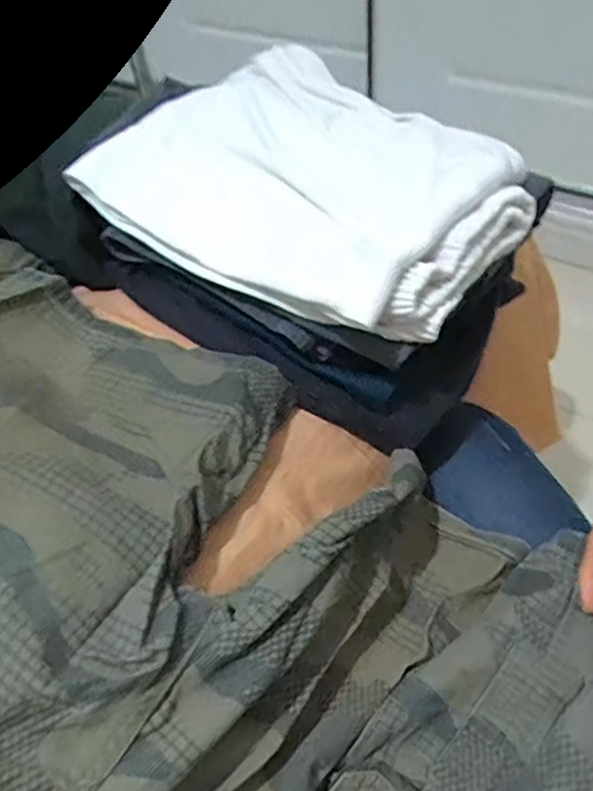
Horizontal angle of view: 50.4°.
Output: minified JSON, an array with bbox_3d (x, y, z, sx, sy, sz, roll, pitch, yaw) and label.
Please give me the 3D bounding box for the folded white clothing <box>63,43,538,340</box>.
[{"bbox_3d":[-0.001,-0.156,0.458,0.307,0.059,0.208,35,60,31],"label":"folded white clothing"}]

